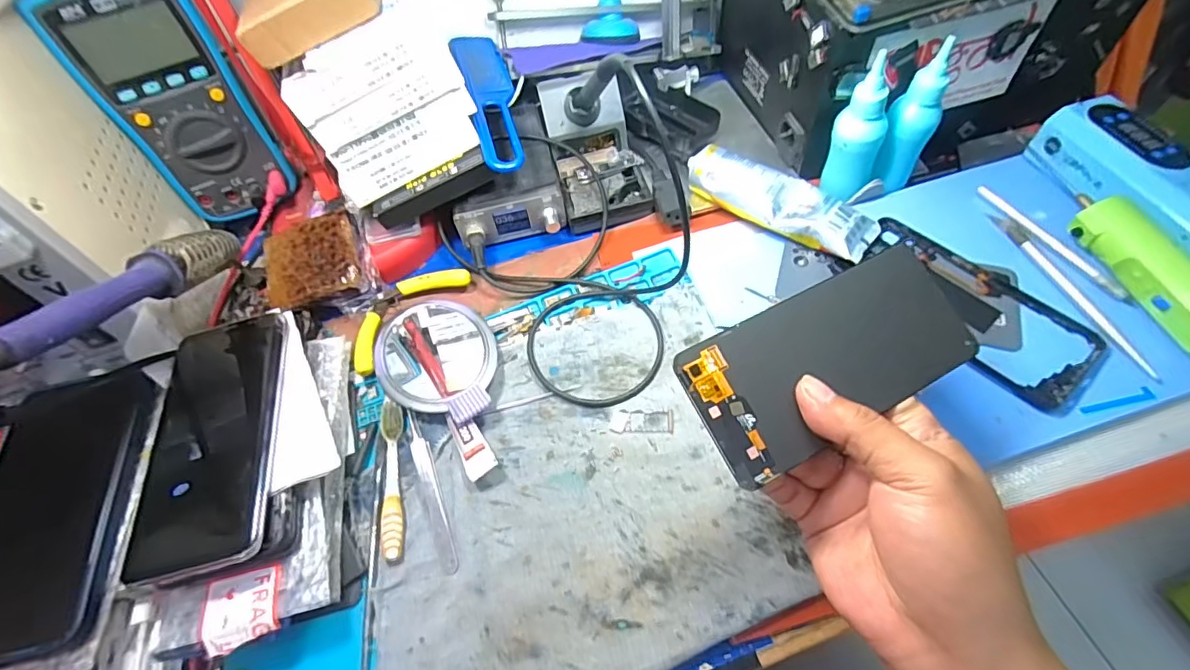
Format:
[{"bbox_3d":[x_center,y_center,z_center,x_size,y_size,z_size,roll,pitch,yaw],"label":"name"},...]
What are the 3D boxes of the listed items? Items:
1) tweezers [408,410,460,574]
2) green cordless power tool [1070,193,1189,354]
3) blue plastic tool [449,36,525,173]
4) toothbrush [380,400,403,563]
[{"bbox_3d":[-0.102,0.095,0.338,0.011,0.004,0.103,-22,57,-8],"label":"tweezers"},{"bbox_3d":[0.359,-0.043,0.348,0.026,0.033,0.128,-16,57,-5],"label":"green cordless power tool"},{"bbox_3d":[-0.086,-0.201,0.449,0.042,0.019,0.185,-12,55,-12],"label":"blue plastic tool"},{"bbox_3d":[-0.127,0.088,0.341,0.012,0.007,0.100,-12,56,-2],"label":"toothbrush"}]

